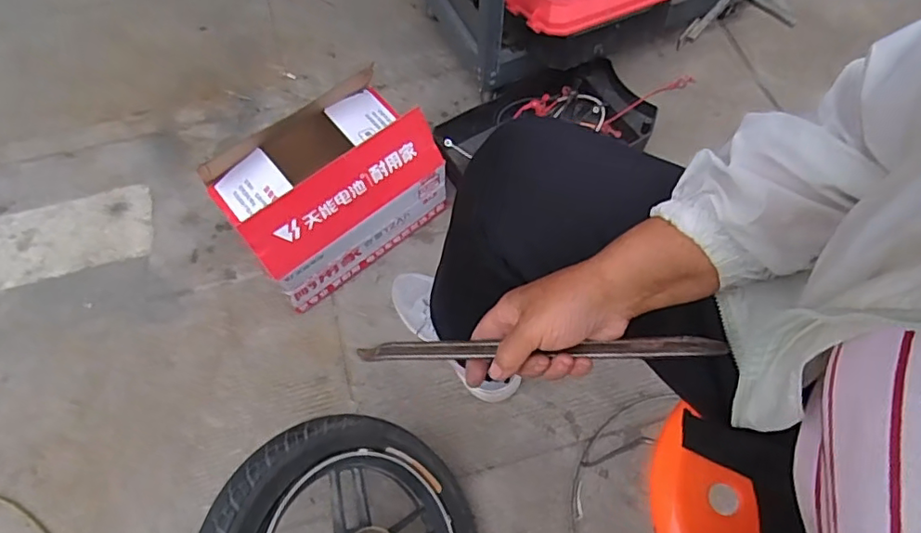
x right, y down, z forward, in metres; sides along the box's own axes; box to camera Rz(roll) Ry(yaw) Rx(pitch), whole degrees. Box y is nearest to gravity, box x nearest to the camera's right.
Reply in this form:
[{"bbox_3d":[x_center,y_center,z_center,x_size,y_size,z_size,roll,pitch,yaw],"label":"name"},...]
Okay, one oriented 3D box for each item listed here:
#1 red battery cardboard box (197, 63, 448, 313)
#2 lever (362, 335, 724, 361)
[{"bbox_3d":[-0.202,-0.125,0.896,0.304,0.207,0.206,-39,70,-15],"label":"red battery cardboard box"},{"bbox_3d":[0.050,0.065,0.452,0.290,0.008,0.020,-3,63,19],"label":"lever"}]

